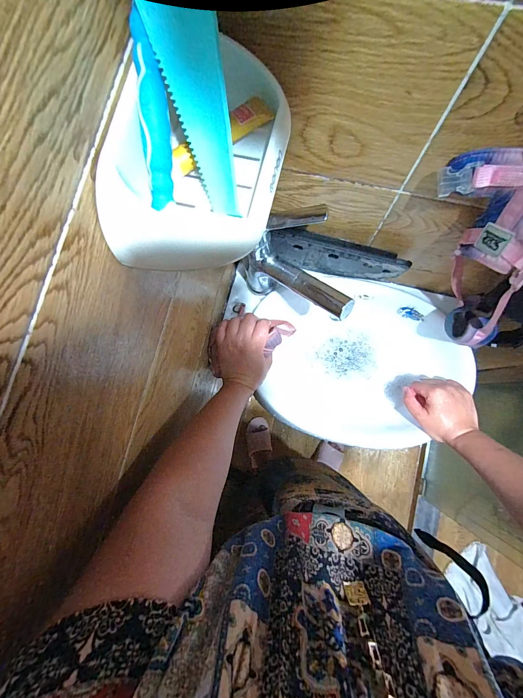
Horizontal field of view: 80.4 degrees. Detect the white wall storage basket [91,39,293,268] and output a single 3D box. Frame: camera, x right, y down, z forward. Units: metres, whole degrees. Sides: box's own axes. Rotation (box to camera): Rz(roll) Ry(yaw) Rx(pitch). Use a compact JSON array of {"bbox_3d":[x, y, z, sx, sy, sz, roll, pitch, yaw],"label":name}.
[{"bbox_3d":[-0.037,-0.121,0.196,0.090,0.060,0.143,14,83,6],"label":"white wall storage basket"}]

